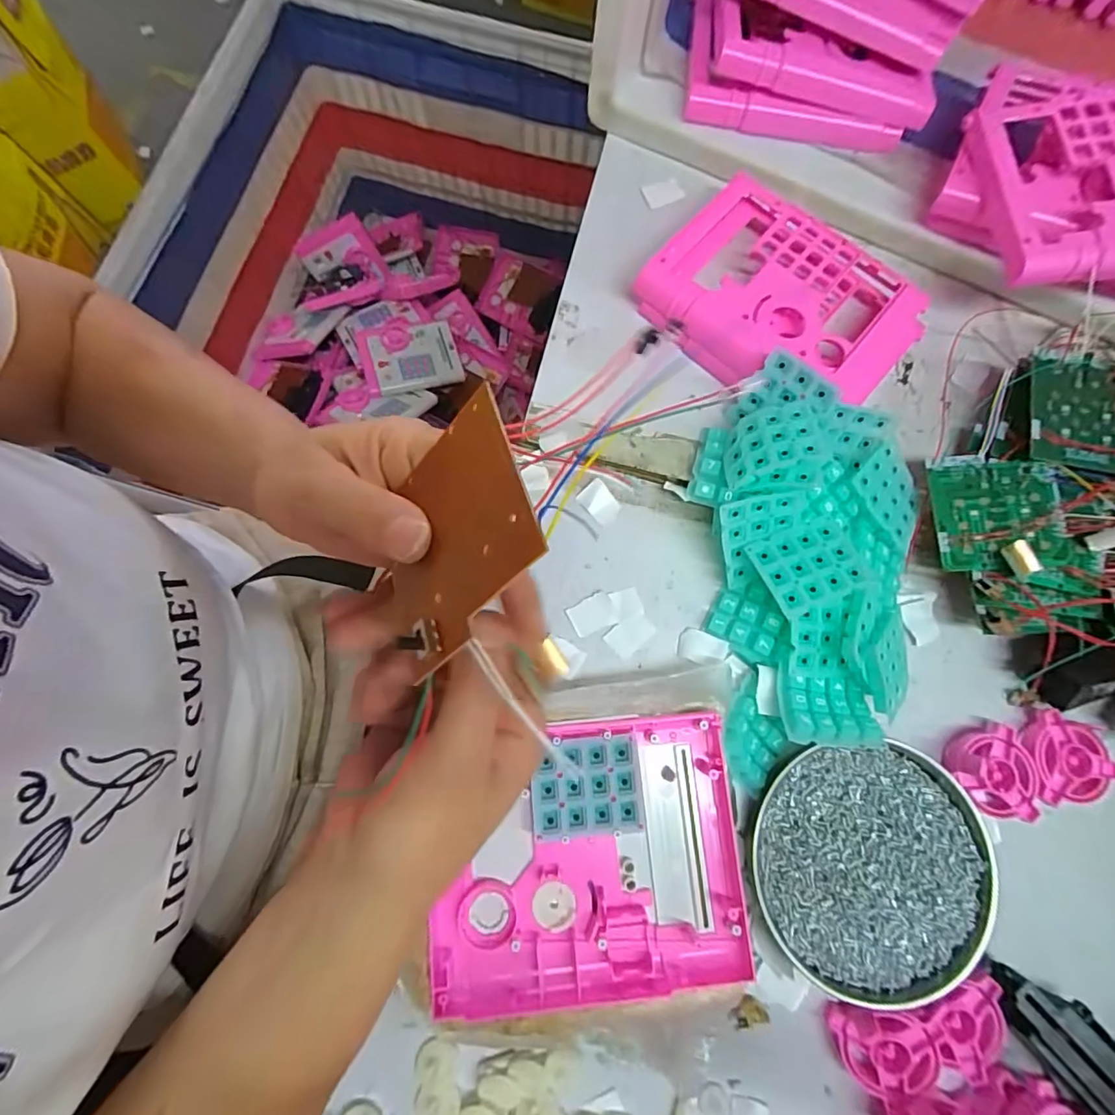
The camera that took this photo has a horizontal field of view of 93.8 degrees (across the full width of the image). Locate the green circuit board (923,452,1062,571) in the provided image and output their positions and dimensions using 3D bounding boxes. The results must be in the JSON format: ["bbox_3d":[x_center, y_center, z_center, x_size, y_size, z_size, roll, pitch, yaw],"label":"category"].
[{"bbox_3d":[0.275,-0.027,0.326,0.068,0.011,0.071,6,78,0],"label":"green circuit board"}]

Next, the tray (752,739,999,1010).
[{"bbox_3d":[0.181,0.179,0.304,0.131,0.016,0.127,0,78,-1],"label":"tray"}]

